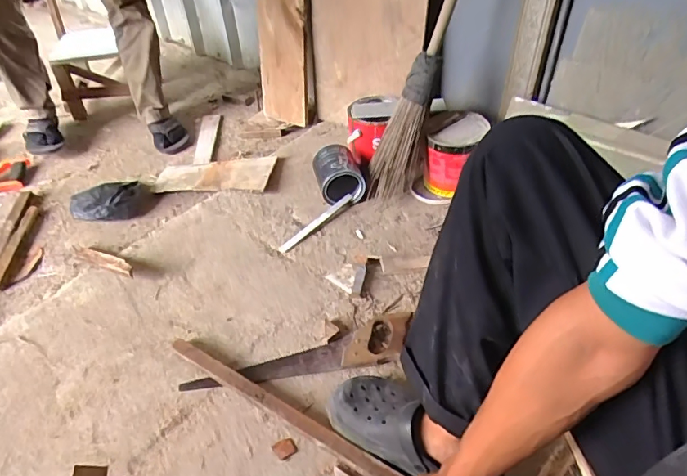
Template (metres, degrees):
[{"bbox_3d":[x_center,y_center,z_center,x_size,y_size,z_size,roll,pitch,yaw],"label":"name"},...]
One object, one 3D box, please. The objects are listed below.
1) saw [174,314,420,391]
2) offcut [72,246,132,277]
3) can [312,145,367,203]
[{"bbox_3d":[-0.077,0.216,0.873,0.421,0.025,0.093,-10,43,-5],"label":"saw"},{"bbox_3d":[-0.552,0.049,1.087,0.262,0.019,0.037,12,43,36],"label":"offcut"},{"bbox_3d":[-0.013,-0.157,1.210,0.118,0.110,0.123,-11,44,-8],"label":"can"}]

